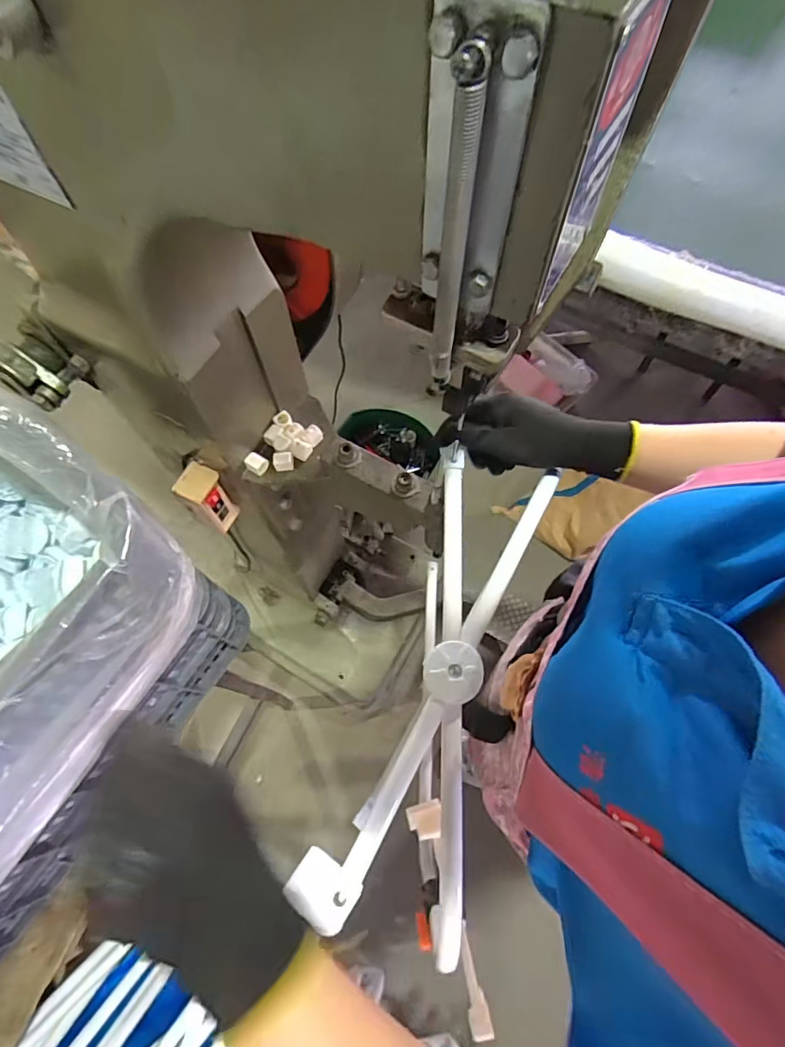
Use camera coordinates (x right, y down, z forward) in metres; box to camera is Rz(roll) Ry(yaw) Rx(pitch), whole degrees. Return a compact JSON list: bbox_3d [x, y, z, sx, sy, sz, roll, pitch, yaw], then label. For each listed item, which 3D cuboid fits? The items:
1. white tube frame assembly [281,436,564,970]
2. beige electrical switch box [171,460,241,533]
[{"bbox_3d":[0.041,0.113,0.413,0.115,0.049,0.372,14,64,7],"label":"white tube frame assembly"},{"bbox_3d":[-0.253,-0.032,0.688,0.040,0.119,0.053,19,68,9],"label":"beige electrical switch box"}]

